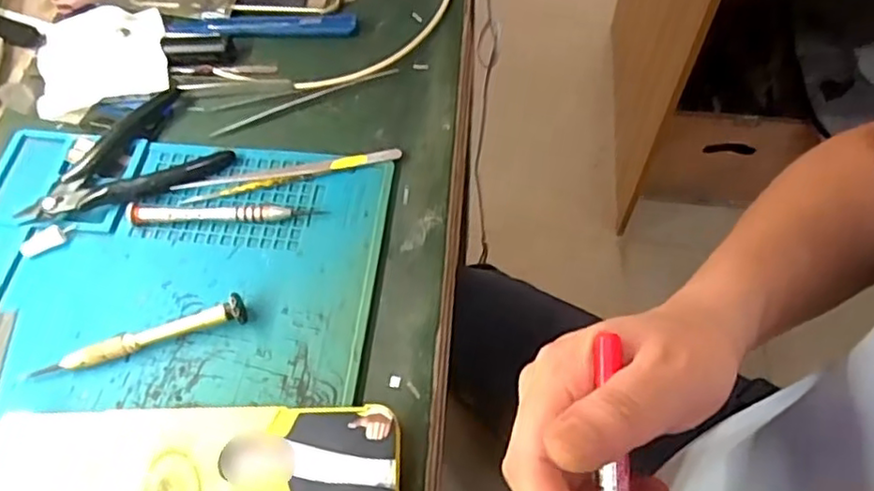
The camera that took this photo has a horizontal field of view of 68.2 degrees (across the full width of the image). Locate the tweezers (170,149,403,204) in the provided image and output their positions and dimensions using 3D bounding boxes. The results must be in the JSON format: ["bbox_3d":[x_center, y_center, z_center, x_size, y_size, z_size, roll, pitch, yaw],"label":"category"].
[{"bbox_3d":[-0.090,-0.045,0.394,0.135,0.011,0.012,-11,61,-5],"label":"tweezers"}]

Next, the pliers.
[{"bbox_3d":[-0.194,-0.056,0.393,0.119,0.012,0.078,-24,63,-12],"label":"pliers"}]

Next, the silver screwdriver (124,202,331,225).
[{"bbox_3d":[-0.124,-0.020,0.379,0.110,0.011,0.015,0,60,1],"label":"silver screwdriver"}]

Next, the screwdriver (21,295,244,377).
[{"bbox_3d":[-0.157,0.050,0.339,0.113,0.014,0.011,-16,61,-8],"label":"screwdriver"}]

